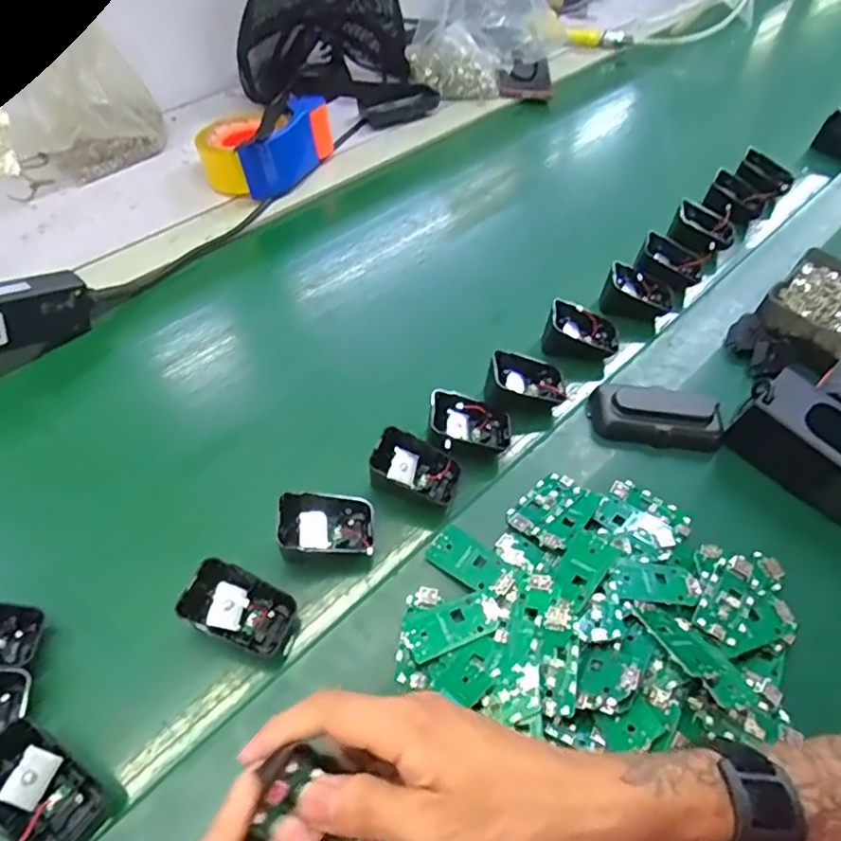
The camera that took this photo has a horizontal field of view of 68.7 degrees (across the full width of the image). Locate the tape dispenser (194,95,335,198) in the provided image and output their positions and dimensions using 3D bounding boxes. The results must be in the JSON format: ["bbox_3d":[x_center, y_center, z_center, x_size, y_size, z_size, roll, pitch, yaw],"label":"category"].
[{"bbox_3d":[-0.185,-0.324,0.720,0.098,0.067,0.143,34,59,20],"label":"tape dispenser"}]

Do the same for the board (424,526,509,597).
[{"bbox_3d":[0.032,0.098,0.437,0.054,0.009,0.031,30,58,18],"label":"board"}]

